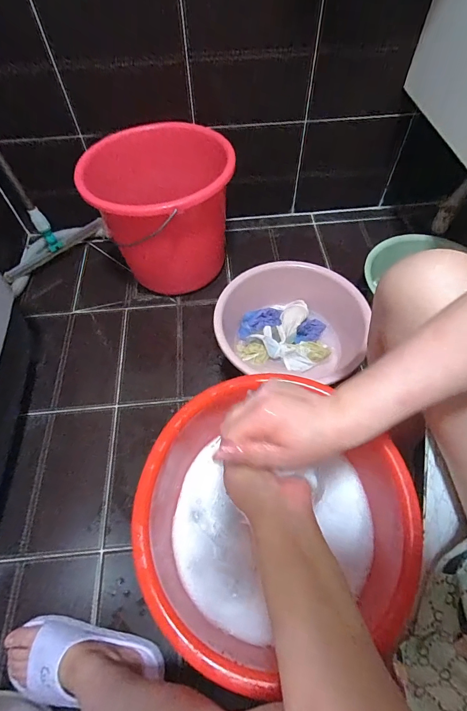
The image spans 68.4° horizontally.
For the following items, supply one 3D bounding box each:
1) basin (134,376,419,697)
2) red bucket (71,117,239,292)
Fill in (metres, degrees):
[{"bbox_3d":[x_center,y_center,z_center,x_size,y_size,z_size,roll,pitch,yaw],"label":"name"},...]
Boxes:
[{"bbox_3d":[0.039,0.211,0.489,0.329,0.146,0.328,1,59,-1],"label":"basin"},{"bbox_3d":[-0.178,-0.365,0.909,0.349,0.295,0.334,0,58,1],"label":"red bucket"}]

